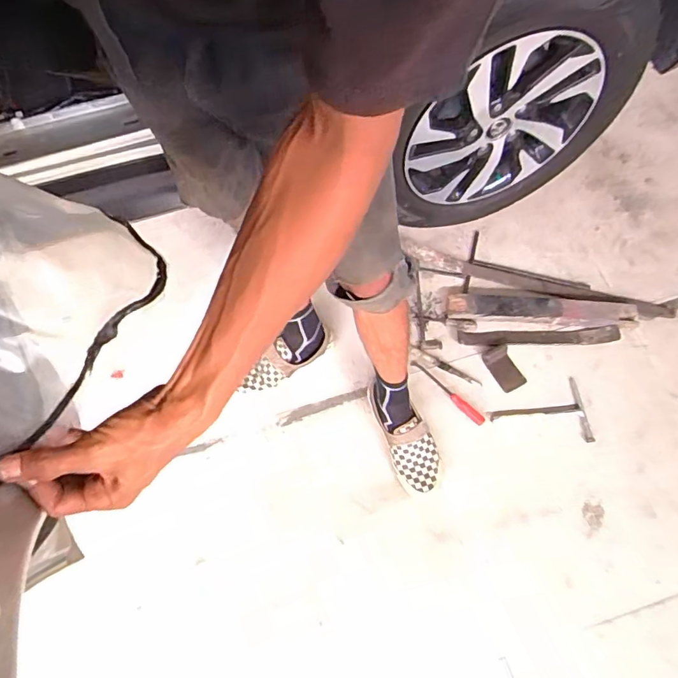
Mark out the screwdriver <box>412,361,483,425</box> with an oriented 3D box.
[{"bbox_3d":[0.254,0.122,1.158,0.027,0.020,0.208,-42,70,-14],"label":"screwdriver"}]

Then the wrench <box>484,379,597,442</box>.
[{"bbox_3d":[0.450,0.171,1.128,0.221,0.022,0.143,-6,66,1],"label":"wrench"}]

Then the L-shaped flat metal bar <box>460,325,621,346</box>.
[{"bbox_3d":[0.475,-0.007,1.188,0.366,0.021,0.039,-1,66,3],"label":"L-shaped flat metal bar"}]

